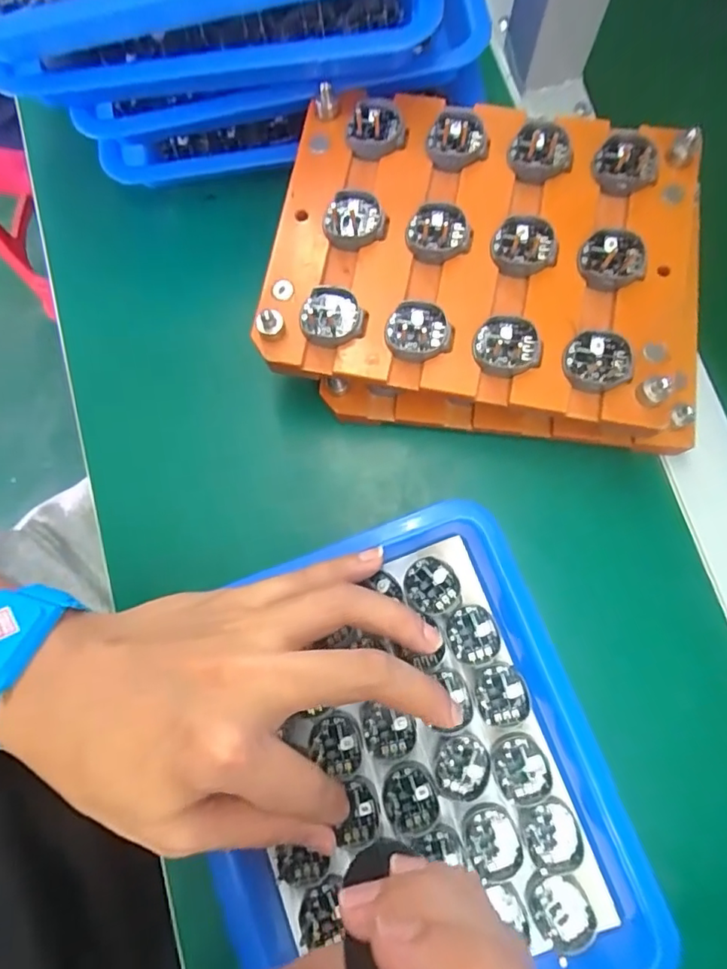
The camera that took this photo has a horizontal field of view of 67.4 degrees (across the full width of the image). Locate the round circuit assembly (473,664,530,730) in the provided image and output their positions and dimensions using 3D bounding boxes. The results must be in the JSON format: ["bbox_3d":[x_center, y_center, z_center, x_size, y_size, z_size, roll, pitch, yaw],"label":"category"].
[{"bbox_3d":[0.064,0.098,0.251,0.023,0.004,0.028,-18,80,-4],"label":"round circuit assembly"}]

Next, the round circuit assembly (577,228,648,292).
[{"bbox_3d":[0.112,-0.101,0.244,0.028,0.007,0.025,-12,80,-3],"label":"round circuit assembly"}]

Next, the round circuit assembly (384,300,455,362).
[{"bbox_3d":[0.025,-0.068,0.241,0.029,0.006,0.025,-11,80,-2],"label":"round circuit assembly"}]

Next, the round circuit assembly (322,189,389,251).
[{"bbox_3d":[-0.004,-0.122,0.252,0.028,0.011,0.025,-28,81,-5],"label":"round circuit assembly"}]

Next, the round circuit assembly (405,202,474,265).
[{"bbox_3d":[0.035,-0.115,0.250,0.027,0.006,0.025,0,80,0],"label":"round circuit assembly"}]

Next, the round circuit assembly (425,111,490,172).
[{"bbox_3d":[0.045,-0.163,0.257,0.028,0.011,0.025,-23,81,-5],"label":"round circuit assembly"}]

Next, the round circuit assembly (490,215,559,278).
[{"bbox_3d":[0.073,-0.108,0.246,0.029,0.008,0.025,-21,81,-4],"label":"round circuit assembly"}]

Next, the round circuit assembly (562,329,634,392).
[{"bbox_3d":[0.101,-0.053,0.236,0.027,0.008,0.026,0,80,0],"label":"round circuit assembly"}]

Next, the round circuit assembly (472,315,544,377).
[{"bbox_3d":[0.064,-0.060,0.239,0.029,0.006,0.025,7,80,1],"label":"round circuit assembly"}]

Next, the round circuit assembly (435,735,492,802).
[{"bbox_3d":[0.045,0.129,0.249,0.025,0.005,0.025,0,80,0],"label":"round circuit assembly"}]

